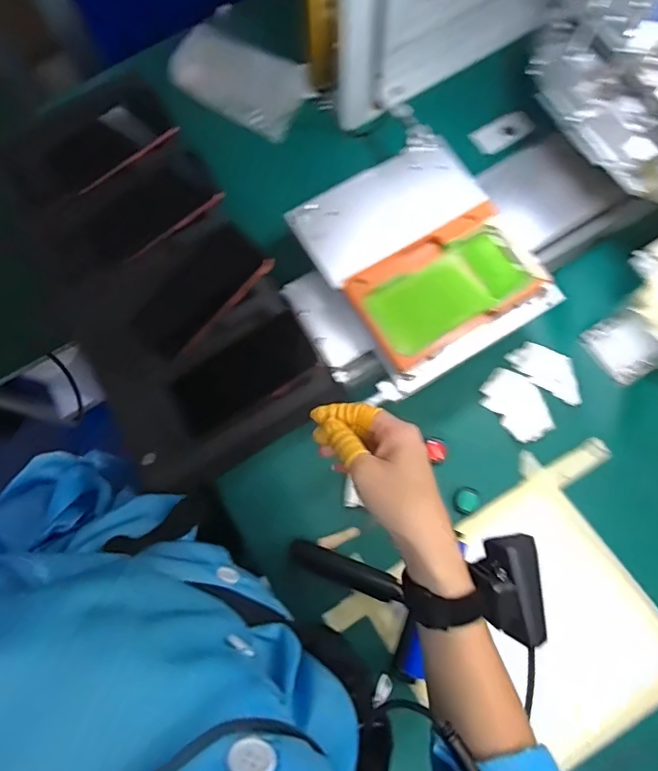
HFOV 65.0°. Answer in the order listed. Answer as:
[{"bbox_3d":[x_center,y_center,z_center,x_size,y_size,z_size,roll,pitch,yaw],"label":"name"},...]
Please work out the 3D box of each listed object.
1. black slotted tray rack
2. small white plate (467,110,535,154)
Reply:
[{"bbox_3d":[-0.208,-0.132,0.627,0.236,0.083,0.478,-32,79,-6],"label":"black slotted tray rack"},{"bbox_3d":[0.244,-0.357,0.728,0.088,0.009,0.044,-31,79,-6],"label":"small white plate"}]

